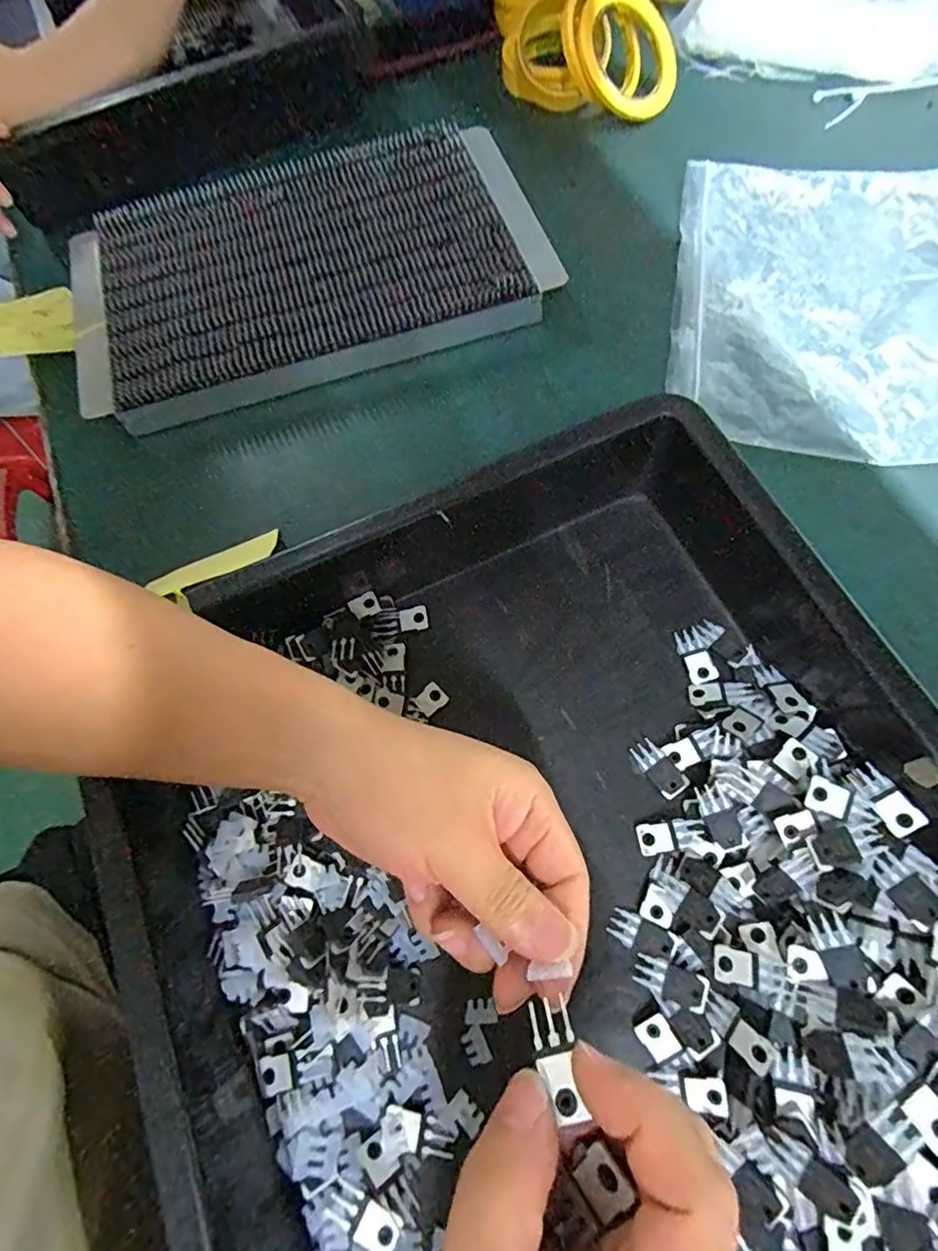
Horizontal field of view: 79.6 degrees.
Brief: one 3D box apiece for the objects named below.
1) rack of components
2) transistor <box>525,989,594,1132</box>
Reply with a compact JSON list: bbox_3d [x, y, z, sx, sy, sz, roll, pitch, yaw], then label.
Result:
[{"bbox_3d":[-0.133,-0.297,0.462,0.372,0.029,0.222,-16,68,-4],"label":"rack of components"},{"bbox_3d":[0.028,0.139,0.180,0.015,0.004,0.032,-13,40,-3],"label":"transistor"}]

